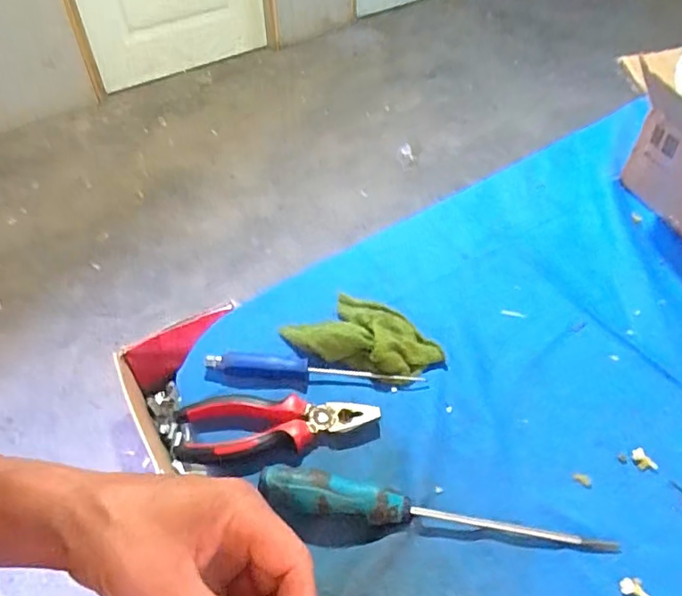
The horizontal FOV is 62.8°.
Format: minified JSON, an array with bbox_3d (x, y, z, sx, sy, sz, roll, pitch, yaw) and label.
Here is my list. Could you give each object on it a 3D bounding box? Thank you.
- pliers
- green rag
[{"bbox_3d":[-0.052,0.100,0.453,0.158,0.017,0.053,-5,46,-4],"label":"pliers"},{"bbox_3d":[0.019,0.037,0.511,0.089,0.024,0.120,-35,55,-28],"label":"green rag"}]

